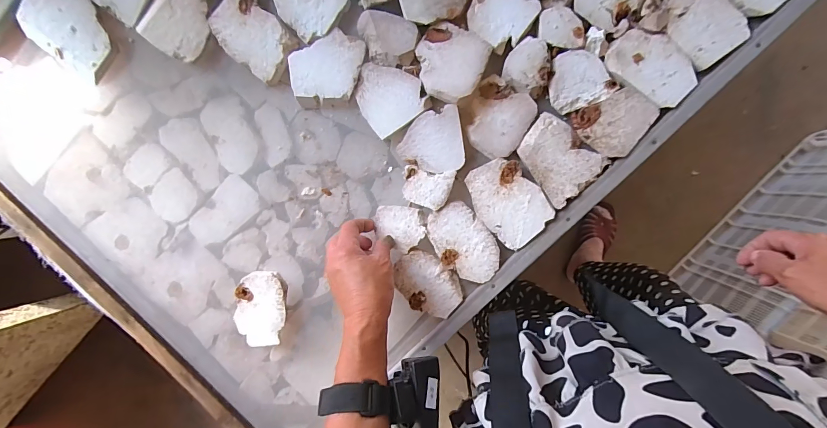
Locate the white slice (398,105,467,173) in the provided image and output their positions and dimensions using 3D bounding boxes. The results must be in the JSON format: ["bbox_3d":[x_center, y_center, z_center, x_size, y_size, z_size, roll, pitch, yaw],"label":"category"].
[{"bbox_3d":[0.019,-0.080,0.420,0.071,0.008,0.068,-9,95,6],"label":"white slice"}]

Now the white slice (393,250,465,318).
[{"bbox_3d":[0.016,0.085,0.446,0.084,0.005,0.061,35,98,1],"label":"white slice"}]

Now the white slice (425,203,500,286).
[{"bbox_3d":[0.059,0.034,0.433,0.064,0.004,0.095,-27,93,8],"label":"white slice"}]

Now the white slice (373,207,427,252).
[{"bbox_3d":[-0.016,0.017,0.440,0.057,0.009,0.053,-1,96,5],"label":"white slice"}]

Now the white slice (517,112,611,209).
[{"bbox_3d":[0.157,-0.060,0.409,0.068,0.004,0.086,-44,91,8],"label":"white slice"}]

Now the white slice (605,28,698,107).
[{"bbox_3d":[0.252,-0.156,0.393,0.089,0.013,0.058,39,98,0],"label":"white slice"}]

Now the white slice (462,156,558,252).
[{"bbox_3d":[0.105,-0.014,0.419,0.069,0.006,0.097,-42,91,8],"label":"white slice"}]

